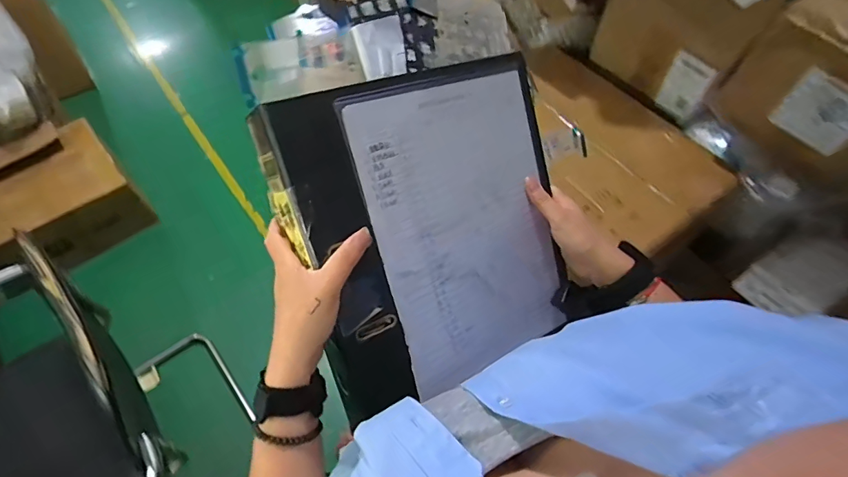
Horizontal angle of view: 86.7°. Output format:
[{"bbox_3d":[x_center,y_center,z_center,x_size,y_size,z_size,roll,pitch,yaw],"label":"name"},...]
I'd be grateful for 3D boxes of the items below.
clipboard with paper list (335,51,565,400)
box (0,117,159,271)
[{"bbox_3d":[0.051,-0.017,0.462,0.223,0.012,0.300,-20,104,-30],"label":"clipboard with paper list"},{"bbox_3d":[-1.236,-0.140,1.545,0.411,0.271,0.385,-34,66,-17],"label":"box"}]

